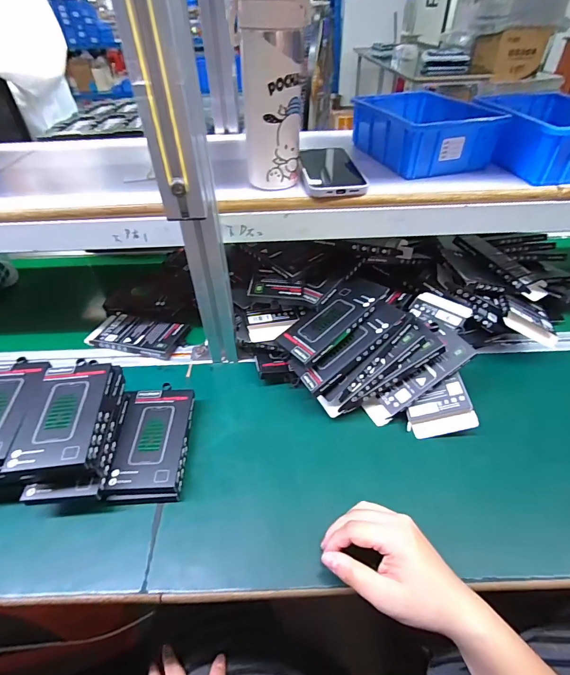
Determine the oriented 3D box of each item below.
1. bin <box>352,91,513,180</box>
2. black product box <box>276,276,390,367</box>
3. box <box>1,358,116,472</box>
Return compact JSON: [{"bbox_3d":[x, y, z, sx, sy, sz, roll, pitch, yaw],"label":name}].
[{"bbox_3d":[0.196,-0.294,0.522,0.142,0.059,0.192,-12,43,-10],"label":"bin"},{"bbox_3d":[0.066,-0.028,0.505,0.154,0.014,0.075,-40,40,-11],"label":"black product box"},{"bbox_3d":[-0.244,0.086,0.413,0.077,0.027,0.133,-6,43,-5],"label":"box"}]

